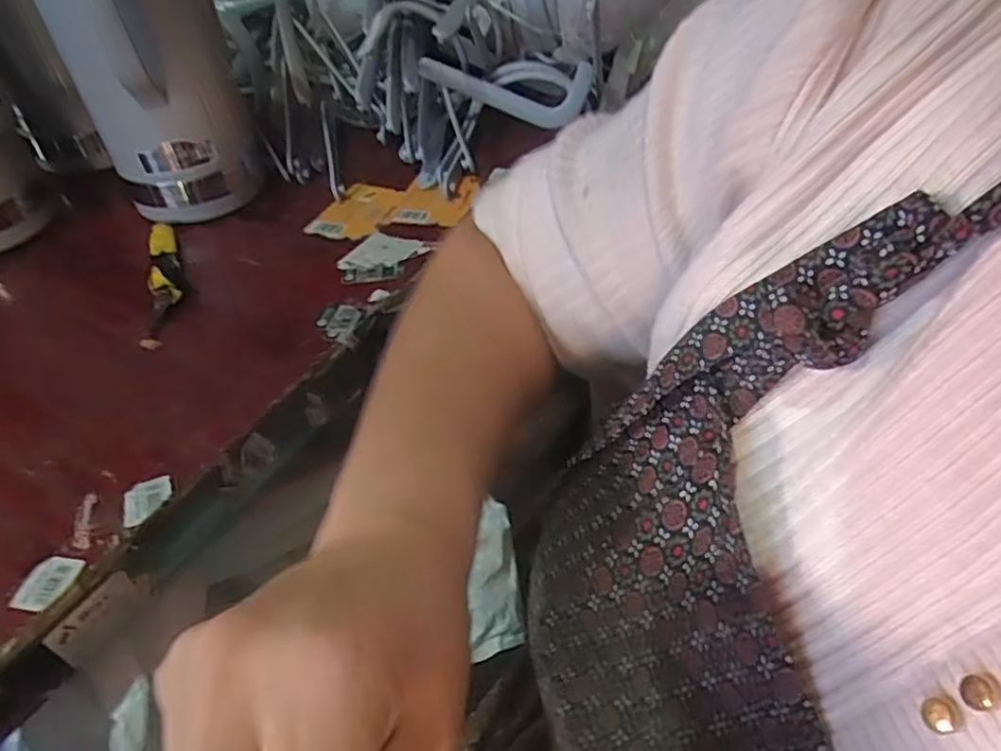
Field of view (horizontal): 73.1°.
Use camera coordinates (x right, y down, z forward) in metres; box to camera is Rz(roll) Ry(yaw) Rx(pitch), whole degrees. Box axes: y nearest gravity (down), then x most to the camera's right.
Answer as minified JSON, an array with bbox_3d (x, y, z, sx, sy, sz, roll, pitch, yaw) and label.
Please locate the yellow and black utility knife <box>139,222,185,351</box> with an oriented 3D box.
[{"bbox_3d":[-0.299,-0.087,0.603,0.036,0.015,0.176,-15,44,-9],"label":"yellow and black utility knife"}]

